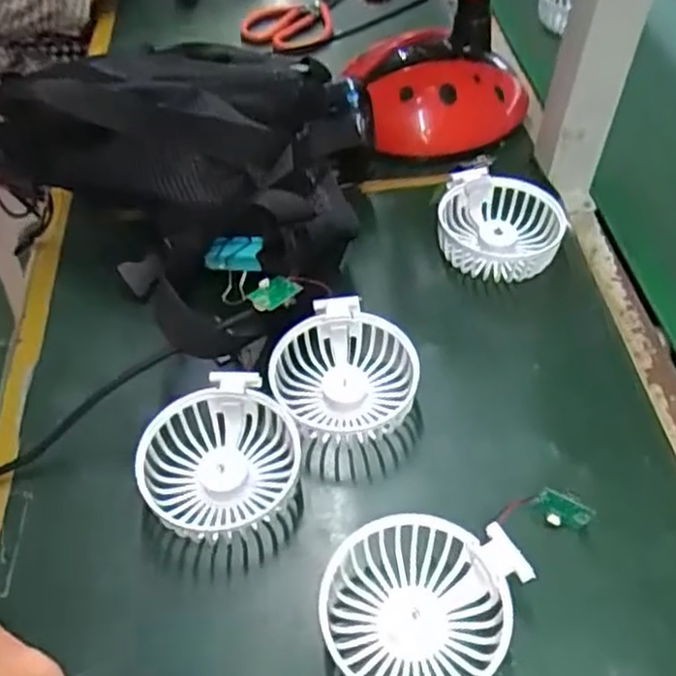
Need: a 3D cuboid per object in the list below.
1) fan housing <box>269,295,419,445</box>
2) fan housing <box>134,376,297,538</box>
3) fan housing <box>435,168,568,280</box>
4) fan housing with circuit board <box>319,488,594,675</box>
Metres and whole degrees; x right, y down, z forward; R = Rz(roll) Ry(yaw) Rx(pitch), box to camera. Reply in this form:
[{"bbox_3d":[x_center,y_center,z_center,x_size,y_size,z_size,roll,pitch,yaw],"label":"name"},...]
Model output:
[{"bbox_3d":[0.006,0.024,0.441,0.081,0.037,0.084,-2,50,2],"label":"fan housing"},{"bbox_3d":[-0.064,0.069,0.407,0.084,0.031,0.096,24,55,22],"label":"fan housing"},{"bbox_3d":[0.120,-0.083,0.523,0.091,0.035,0.089,5,50,7],"label":"fan housing"},{"bbox_3d":[0.065,0.128,0.354,0.143,0.033,0.080,-11,50,-6],"label":"fan housing with circuit board"}]

